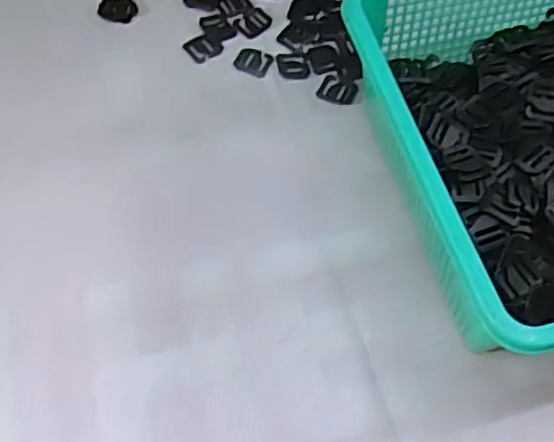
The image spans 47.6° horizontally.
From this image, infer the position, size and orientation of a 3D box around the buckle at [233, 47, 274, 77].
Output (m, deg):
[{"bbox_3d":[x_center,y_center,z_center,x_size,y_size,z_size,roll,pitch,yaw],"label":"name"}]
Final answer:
[{"bbox_3d":[-0.023,-0.159,0.623,0.034,0.004,0.030,25,63,13],"label":"buckle"}]

